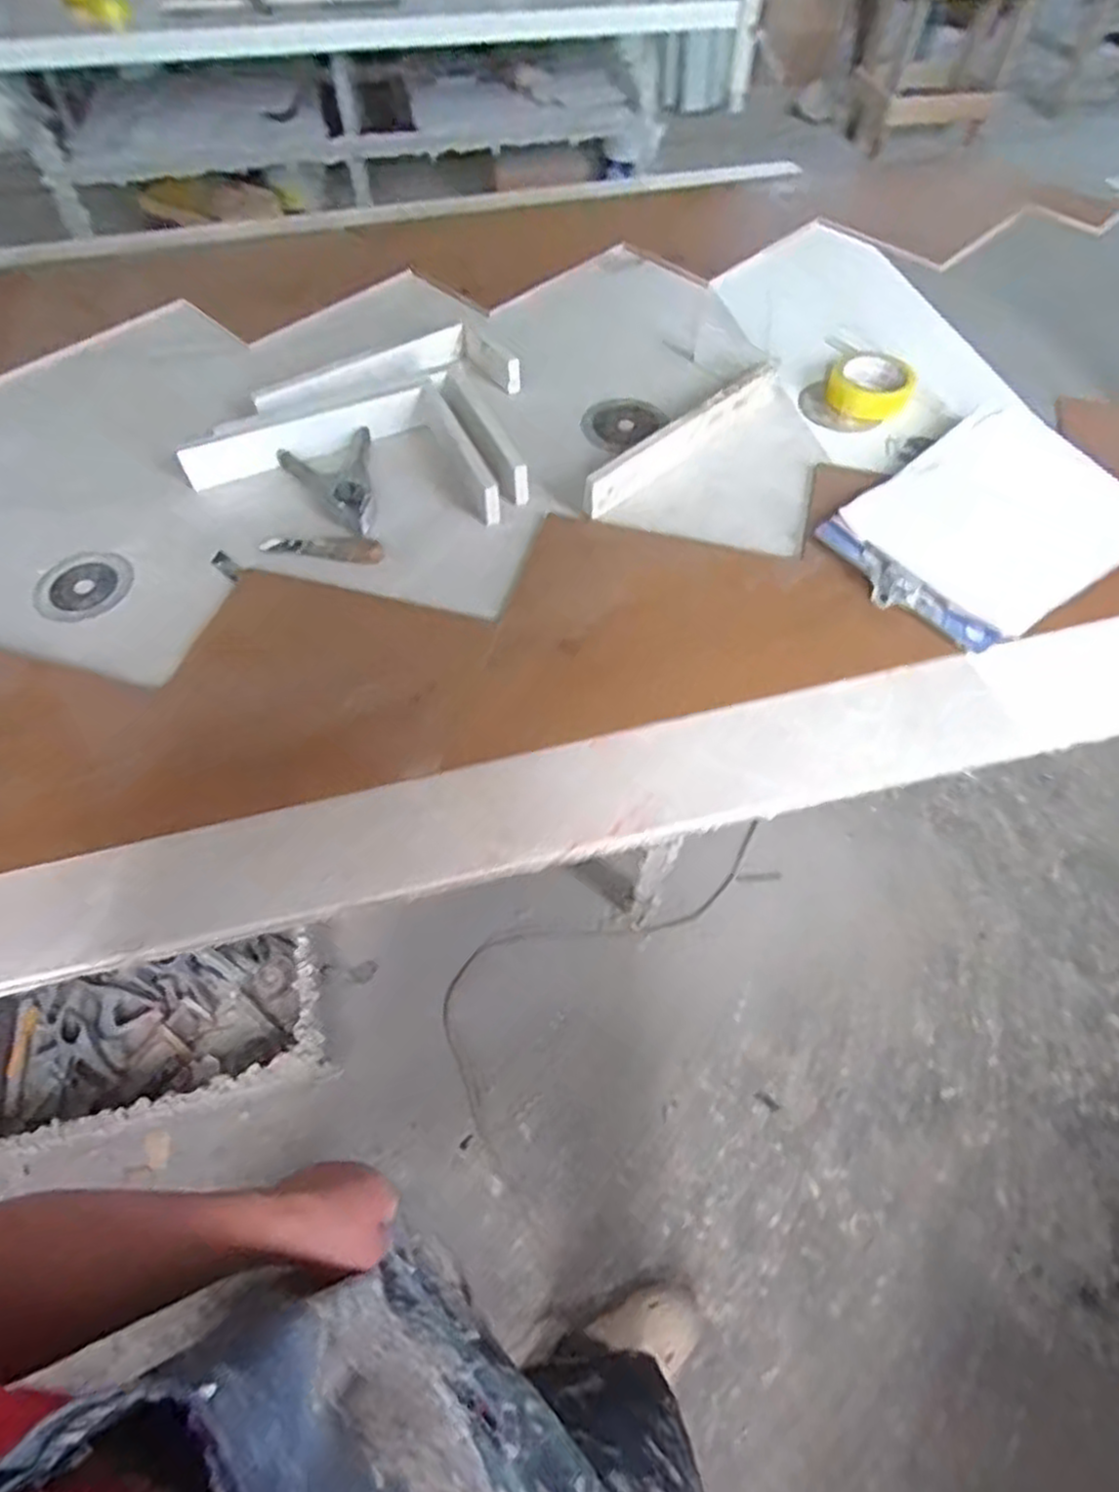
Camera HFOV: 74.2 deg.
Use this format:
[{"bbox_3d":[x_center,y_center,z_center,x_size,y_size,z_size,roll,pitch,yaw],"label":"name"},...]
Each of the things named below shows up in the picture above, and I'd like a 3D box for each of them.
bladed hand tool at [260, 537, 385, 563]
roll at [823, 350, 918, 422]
[{"bbox_3d":[-0.251,-0.209,0.783,0.128,0.018,0.017,-1,58,-2],"label":"bladed hand tool"},{"bbox_3d":[0.386,-0.449,0.921,0.100,0.034,0.100,0,58,-1],"label":"roll"}]

